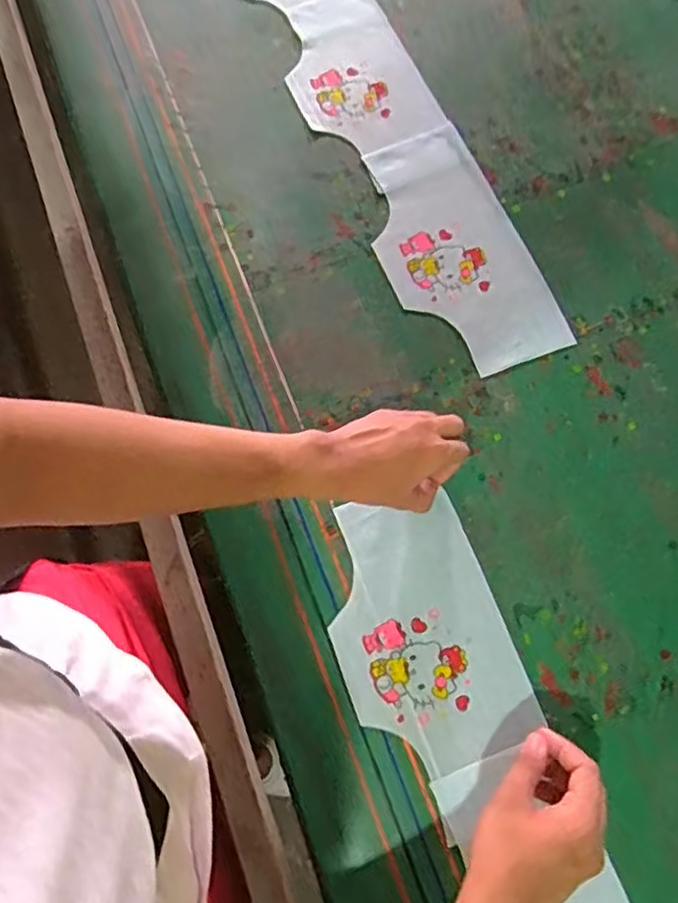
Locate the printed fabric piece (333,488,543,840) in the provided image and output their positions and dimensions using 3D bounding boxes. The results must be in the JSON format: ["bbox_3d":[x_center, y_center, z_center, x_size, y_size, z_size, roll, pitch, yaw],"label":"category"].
[{"bbox_3d":[0.080,0.183,0.603,0.153,0.009,0.280,-19,75,-5],"label":"printed fabric piece"}]

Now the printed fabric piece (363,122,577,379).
[{"bbox_3d":[0.124,-0.224,0.730,0.155,0.006,0.301,-21,73,-8],"label":"printed fabric piece"}]

